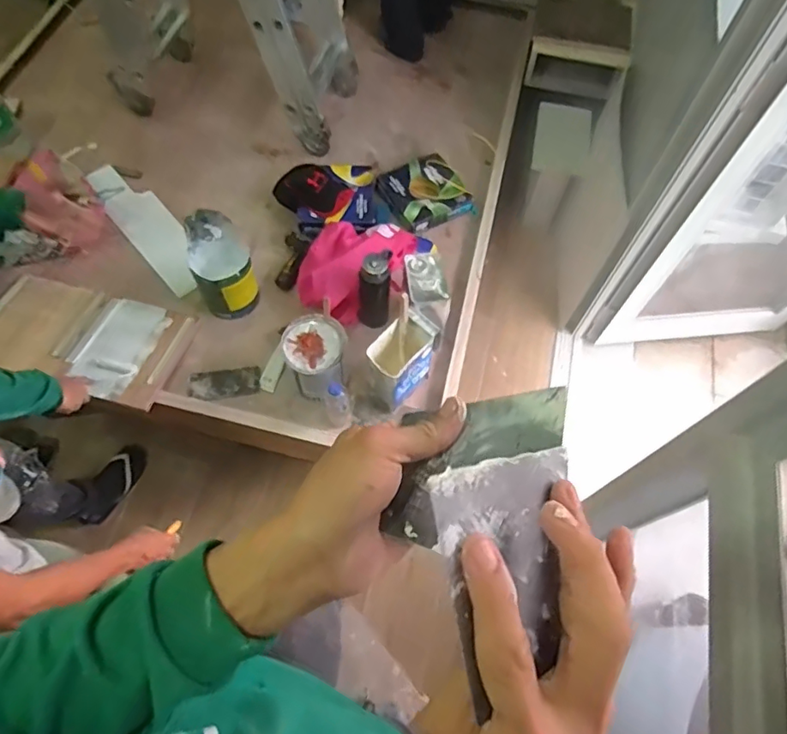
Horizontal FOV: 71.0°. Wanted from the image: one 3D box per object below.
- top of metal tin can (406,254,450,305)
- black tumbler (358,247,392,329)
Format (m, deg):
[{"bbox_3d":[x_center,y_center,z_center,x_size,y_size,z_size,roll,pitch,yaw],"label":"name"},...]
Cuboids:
[{"bbox_3d":[0.079,-0.231,1.427,0.086,0.022,0.137,-18,78,2],"label":"top of metal tin can"},{"bbox_3d":[-0.050,-0.211,1.497,0.084,0.202,0.101,3,63,-2],"label":"black tumbler"}]

